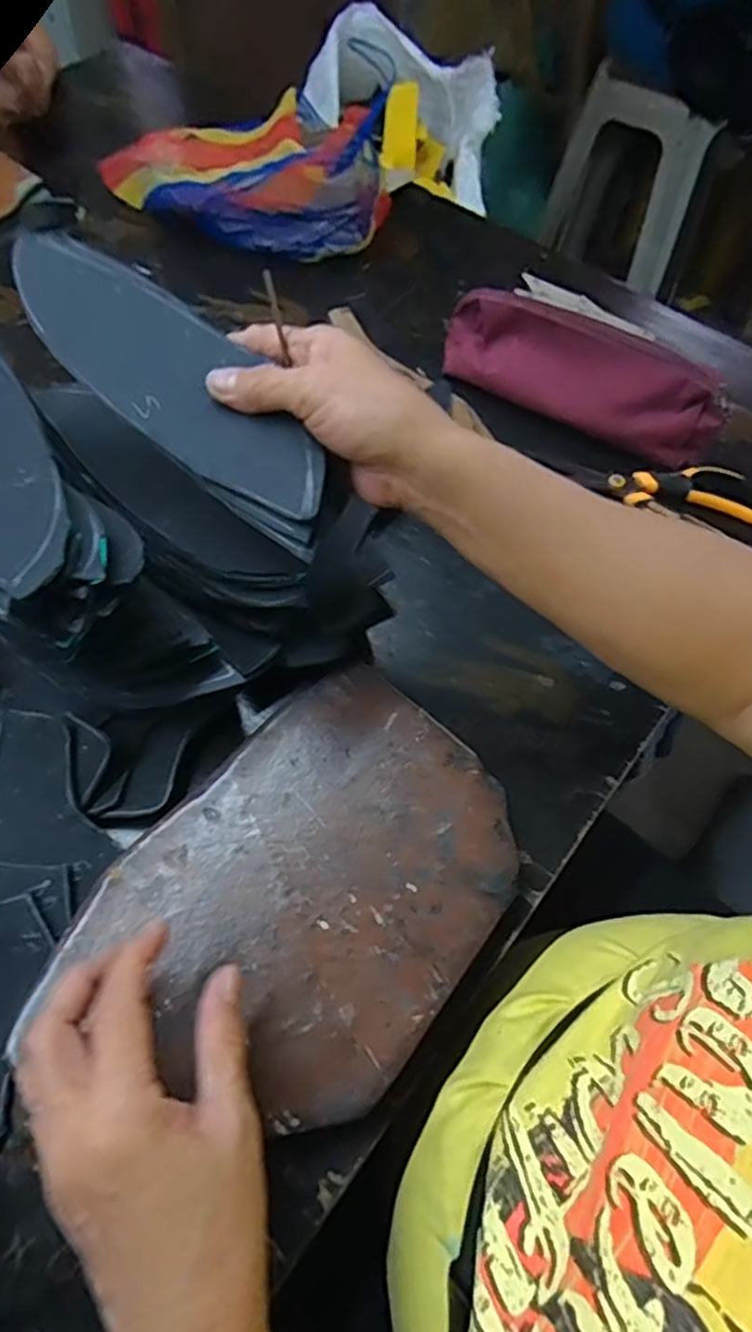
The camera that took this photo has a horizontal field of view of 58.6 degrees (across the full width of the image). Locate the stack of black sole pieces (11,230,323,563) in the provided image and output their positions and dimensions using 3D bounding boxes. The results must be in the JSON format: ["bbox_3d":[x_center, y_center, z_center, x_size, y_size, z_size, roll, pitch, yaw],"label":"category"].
[{"bbox_3d":[-0.102,-0.146,0.346,0.068,0.022,0.218,-40,79,-21],"label":"stack of black sole pieces"}]

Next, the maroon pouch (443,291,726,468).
[{"bbox_3d":[0.164,-0.239,0.545,0.233,0.068,0.049,28,63,12],"label":"maroon pouch"}]

